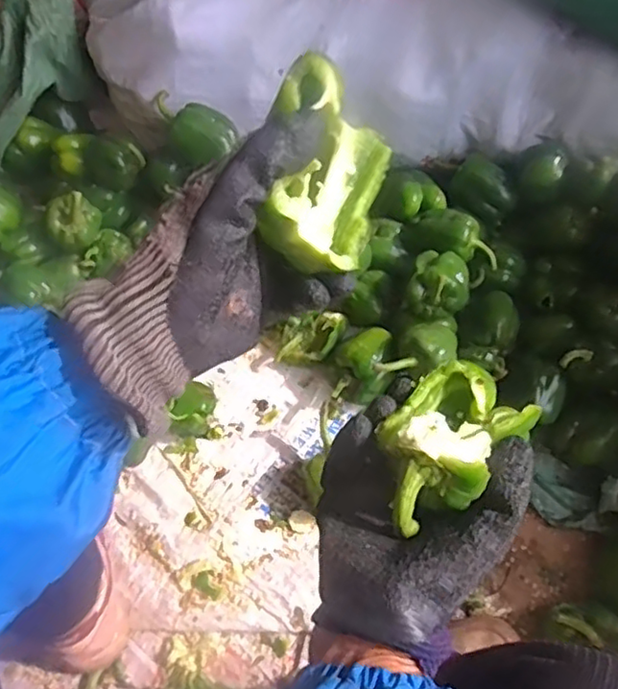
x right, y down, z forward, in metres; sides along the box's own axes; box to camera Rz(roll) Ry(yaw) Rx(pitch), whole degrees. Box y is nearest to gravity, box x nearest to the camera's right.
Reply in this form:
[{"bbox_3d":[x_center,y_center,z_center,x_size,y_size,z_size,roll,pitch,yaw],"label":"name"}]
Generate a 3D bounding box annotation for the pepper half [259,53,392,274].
[{"bbox_3d":[0.007,-0.081,0.299,0.051,0.056,0.076,15,63,7],"label":"pepper half"}]

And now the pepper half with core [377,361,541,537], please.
[{"bbox_3d":[0.074,0.049,0.350,0.097,0.039,0.059,-38,69,-19],"label":"pepper half with core"}]

